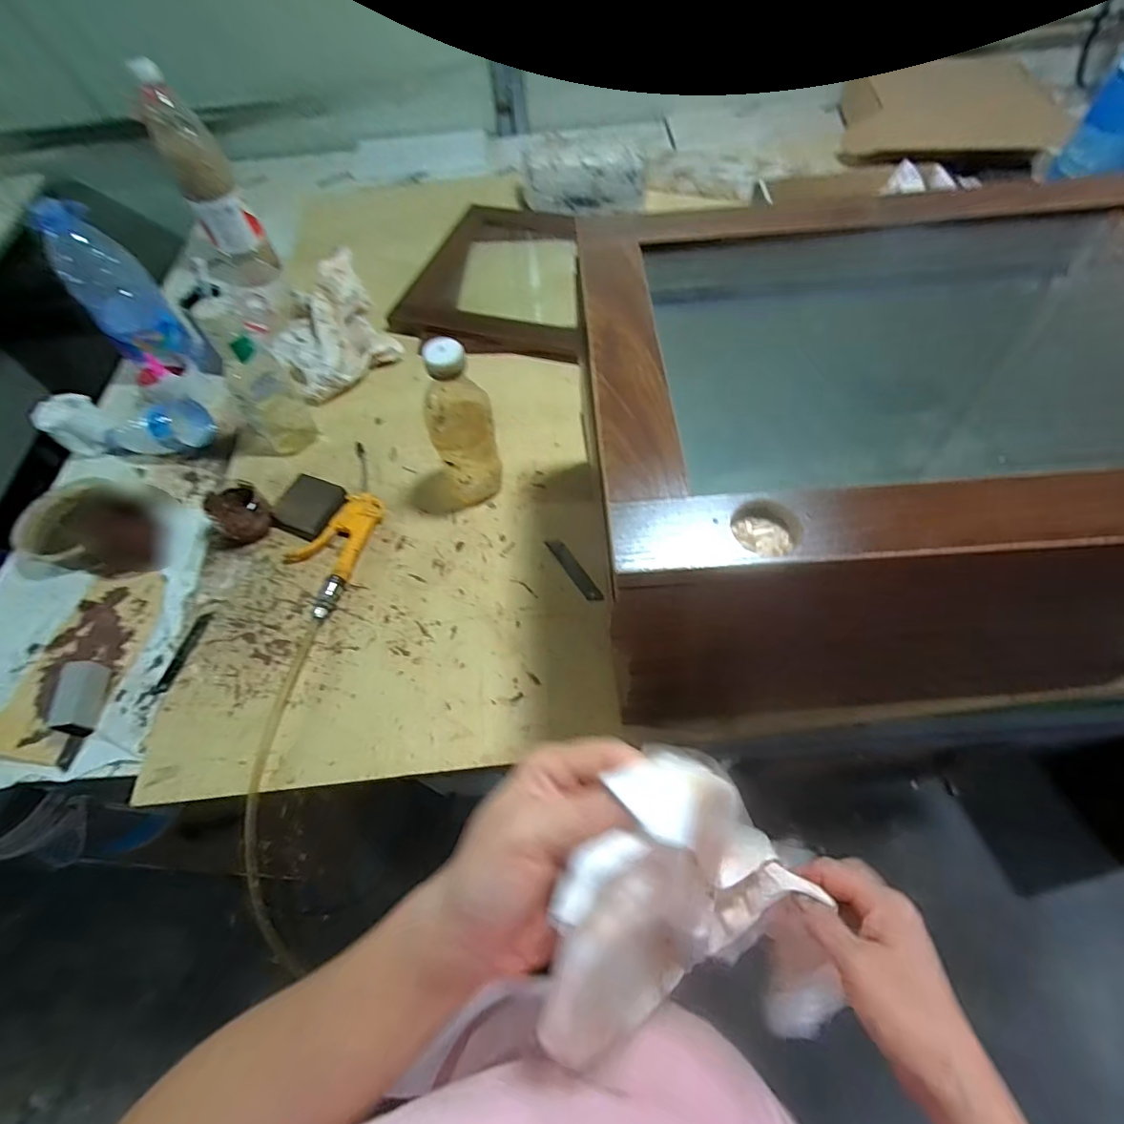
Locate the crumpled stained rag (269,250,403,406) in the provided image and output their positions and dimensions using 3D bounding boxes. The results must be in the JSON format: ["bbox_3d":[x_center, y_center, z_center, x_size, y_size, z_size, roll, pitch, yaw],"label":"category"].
[{"bbox_3d":[-0.366,-0.359,0.815,0.184,0.075,0.257,-25,61,-12],"label":"crumpled stained rag"}]

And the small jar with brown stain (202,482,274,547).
[{"bbox_3d":[-0.390,-0.055,0.651,0.077,0.045,0.076,38,67,21],"label":"small jar with brown stain"}]

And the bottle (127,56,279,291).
[{"bbox_3d":[-0.545,-0.577,0.840,0.098,0.265,0.091,-26,60,-11],"label":"bottle"}]

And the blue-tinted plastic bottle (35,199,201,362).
[{"bbox_3d":[-0.606,-0.365,0.741,0.075,0.226,0.095,22,60,37],"label":"blue-tinted plastic bottle"}]

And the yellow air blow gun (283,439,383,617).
[{"bbox_3d":[-0.266,-0.048,0.658,0.082,0.021,0.243,12,60,9],"label":"yellow air blow gun"}]

